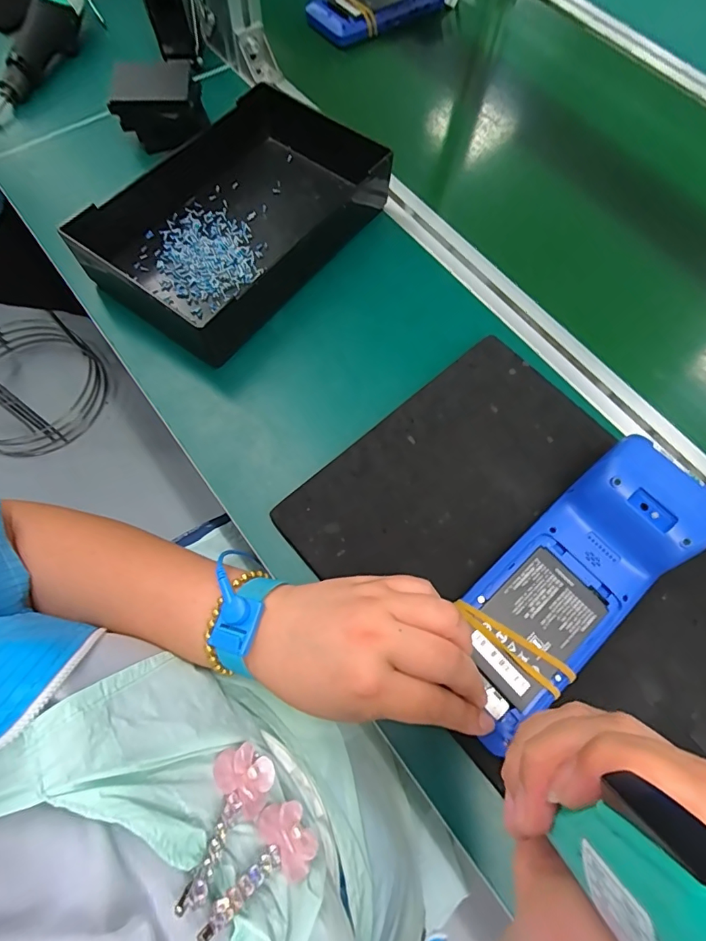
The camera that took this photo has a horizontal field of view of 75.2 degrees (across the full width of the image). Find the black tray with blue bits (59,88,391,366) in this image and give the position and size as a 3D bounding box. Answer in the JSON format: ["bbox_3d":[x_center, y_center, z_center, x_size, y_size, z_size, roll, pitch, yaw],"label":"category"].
[{"bbox_3d":[-0.105,-0.230,0.422,0.165,0.057,0.248,39,72,11],"label":"black tray with blue bits"}]

